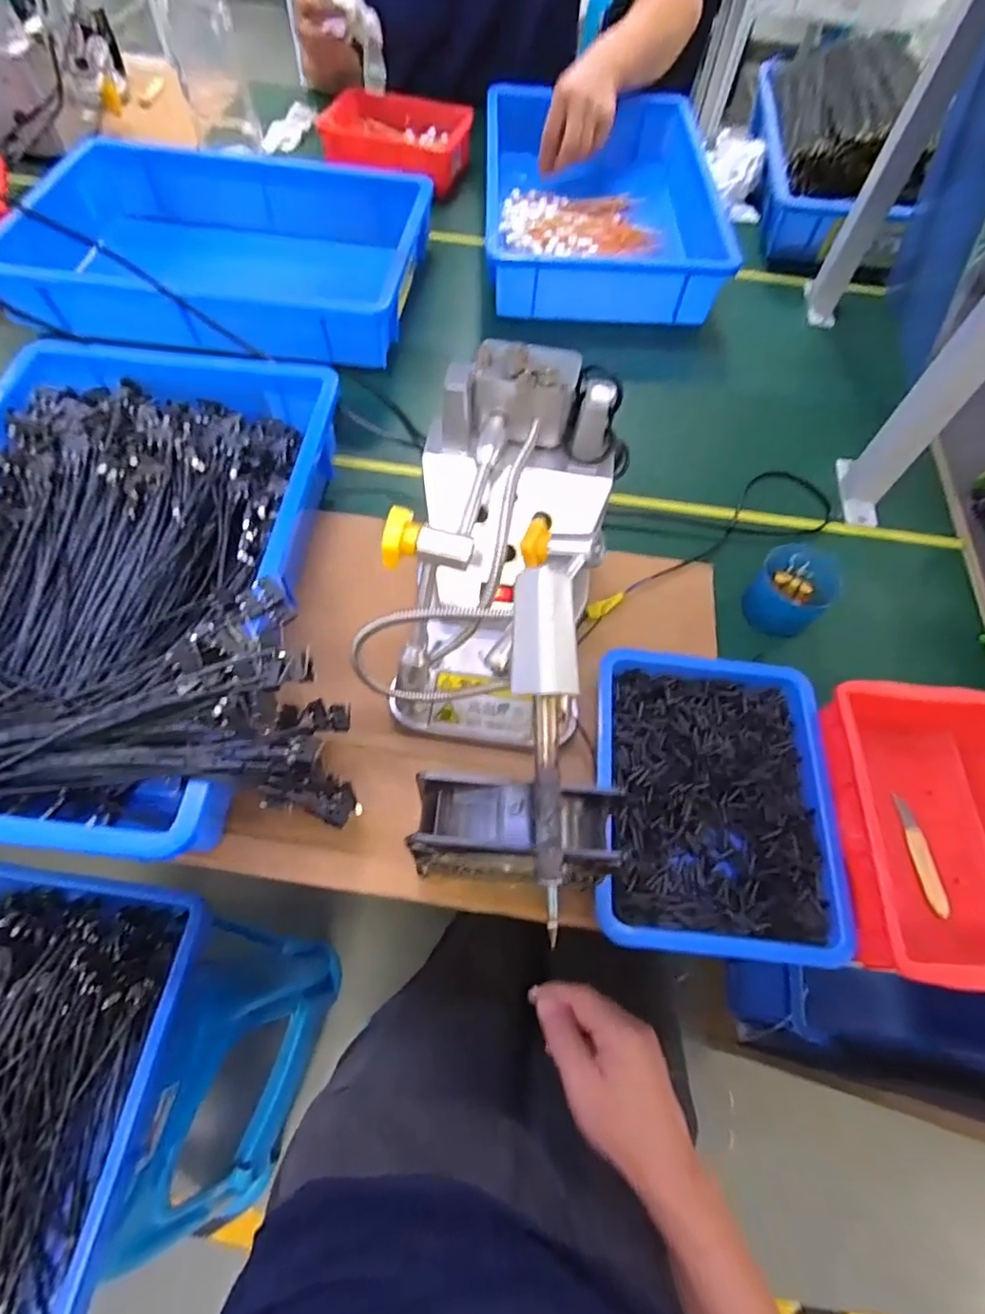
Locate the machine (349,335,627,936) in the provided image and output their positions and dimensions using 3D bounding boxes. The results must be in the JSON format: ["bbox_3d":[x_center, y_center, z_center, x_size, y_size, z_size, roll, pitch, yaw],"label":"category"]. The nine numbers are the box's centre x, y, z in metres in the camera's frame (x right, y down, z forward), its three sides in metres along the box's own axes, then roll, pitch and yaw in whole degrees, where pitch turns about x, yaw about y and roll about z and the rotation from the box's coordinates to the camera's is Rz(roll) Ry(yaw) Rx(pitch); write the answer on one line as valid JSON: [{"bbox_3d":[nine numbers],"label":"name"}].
[{"bbox_3d":[0.001,-0.025,0.394,0.152,0.173,0.358,7,62,1],"label":"machine"}]

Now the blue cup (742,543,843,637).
[{"bbox_3d":[0.264,-0.057,0.512,0.069,0.050,0.062,-34,69,-19],"label":"blue cup"}]

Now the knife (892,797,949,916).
[{"bbox_3d":[0.315,0.144,0.422,0.014,0.007,0.083,1,62,-3],"label":"knife"}]

